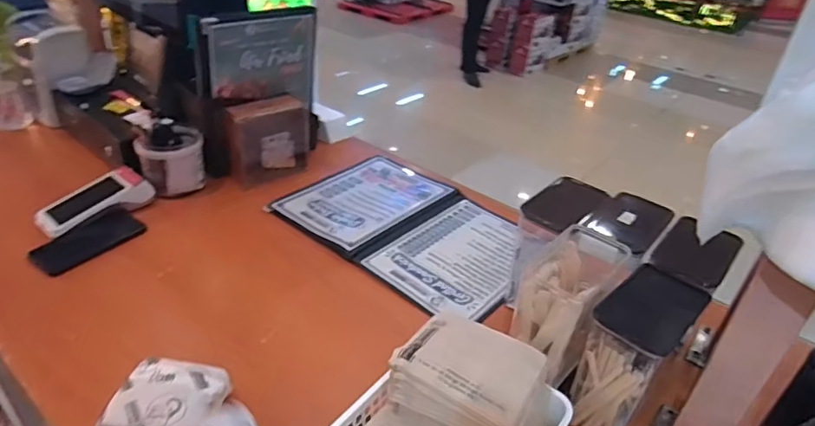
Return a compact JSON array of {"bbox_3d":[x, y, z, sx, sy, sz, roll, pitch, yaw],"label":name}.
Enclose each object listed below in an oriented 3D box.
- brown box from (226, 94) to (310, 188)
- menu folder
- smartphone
[{"bbox_3d":[-0.286,-0.148,1.083,0.174,0.151,0.076,-23,42,-36],"label":"brown box"},{"bbox_3d":[0.007,0.014,0.995,0.453,0.014,0.315,26,39,30],"label":"menu folder"},{"bbox_3d":[-0.528,0.044,0.883,0.080,0.012,0.164,33,42,14],"label":"smartphone"}]

